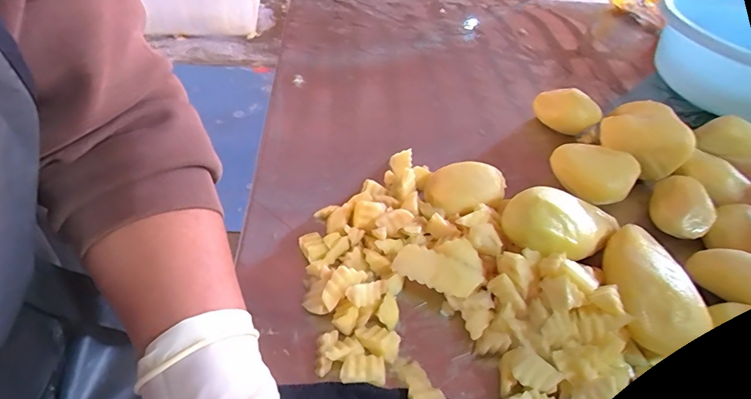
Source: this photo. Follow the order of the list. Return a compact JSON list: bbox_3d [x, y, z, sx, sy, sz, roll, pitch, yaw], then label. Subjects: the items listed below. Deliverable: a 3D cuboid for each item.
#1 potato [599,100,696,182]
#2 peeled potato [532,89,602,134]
[{"bbox_3d":[0.289,-0.069,0.459,0.059,0.051,0.093,-22,53,-24],"label":"potato"},{"bbox_3d":[0.228,-0.107,0.513,0.069,0.047,0.034,15,47,8],"label":"peeled potato"}]

